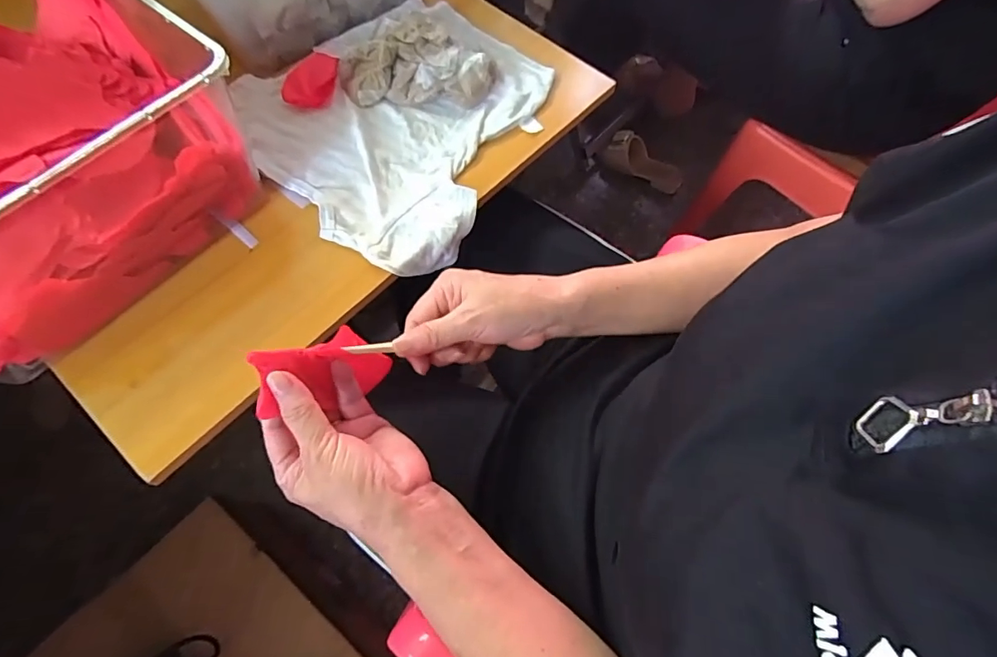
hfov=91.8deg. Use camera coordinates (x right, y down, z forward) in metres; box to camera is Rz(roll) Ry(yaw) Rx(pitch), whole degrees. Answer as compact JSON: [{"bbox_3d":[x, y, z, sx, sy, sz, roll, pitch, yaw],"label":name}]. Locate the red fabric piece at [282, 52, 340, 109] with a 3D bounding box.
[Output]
[{"bbox_3d":[-0.198,-0.260,0.511,0.041,0.022,0.064,13,66,2],"label":"red fabric piece"}]

